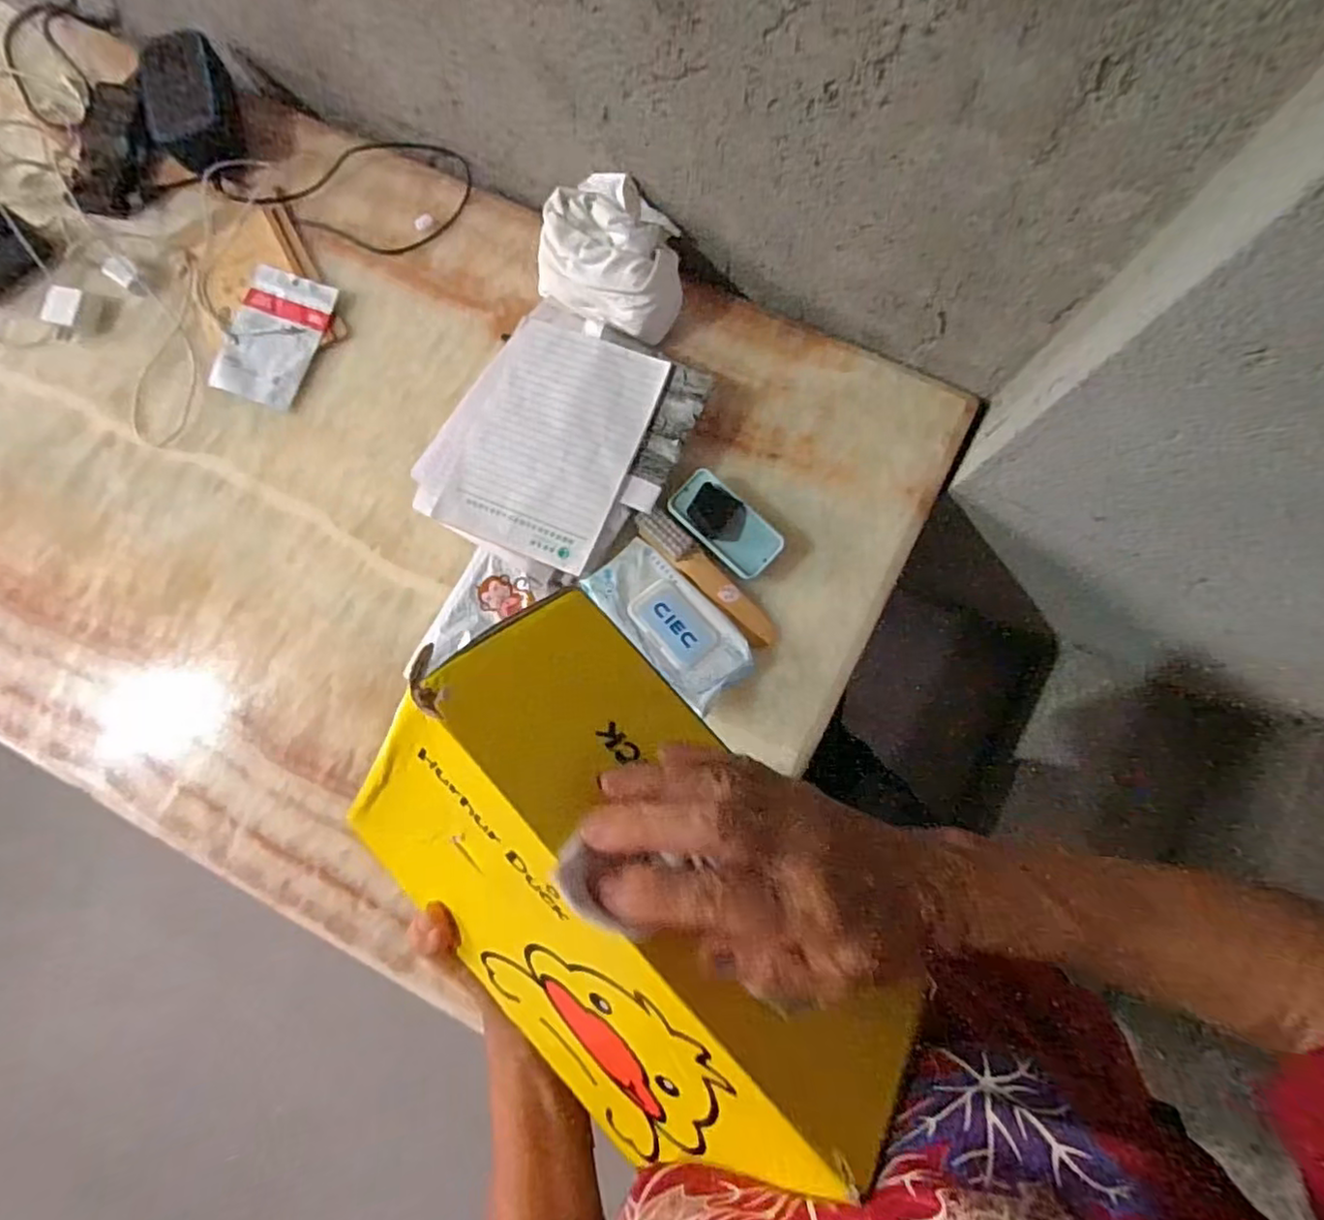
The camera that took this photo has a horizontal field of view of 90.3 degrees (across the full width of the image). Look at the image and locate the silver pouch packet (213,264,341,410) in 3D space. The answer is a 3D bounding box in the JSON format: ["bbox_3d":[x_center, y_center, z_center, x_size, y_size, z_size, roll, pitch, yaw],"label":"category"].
[{"bbox_3d":[-0.483,-0.340,0.819,0.119,0.013,0.164,20,84,6],"label":"silver pouch packet"}]

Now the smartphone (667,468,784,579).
[{"bbox_3d":[0.070,-0.096,0.731,0.129,0.012,0.066,43,87,7],"label":"smartphone"}]

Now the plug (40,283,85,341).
[{"bbox_3d":[-0.753,-0.373,0.825,0.044,0.019,0.063,14,84,5],"label":"plug"}]

